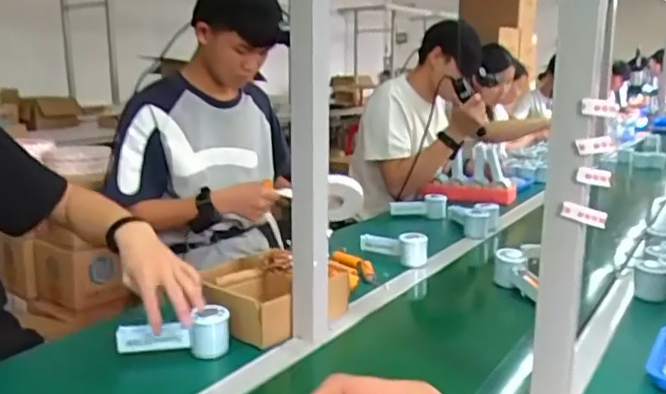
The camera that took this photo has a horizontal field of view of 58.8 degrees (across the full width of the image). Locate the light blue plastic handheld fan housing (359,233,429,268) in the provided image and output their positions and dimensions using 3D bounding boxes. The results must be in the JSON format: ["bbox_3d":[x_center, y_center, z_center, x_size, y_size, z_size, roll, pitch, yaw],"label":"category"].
[{"bbox_3d":[0.128,0.099,1.244,0.053,0.071,0.151,-13,19,-38],"label":"light blue plastic handheld fan housing"}]

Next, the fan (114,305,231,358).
[{"bbox_3d":[-0.221,0.188,0.819,0.150,0.061,0.045,-3,15,-9],"label":"fan"}]

